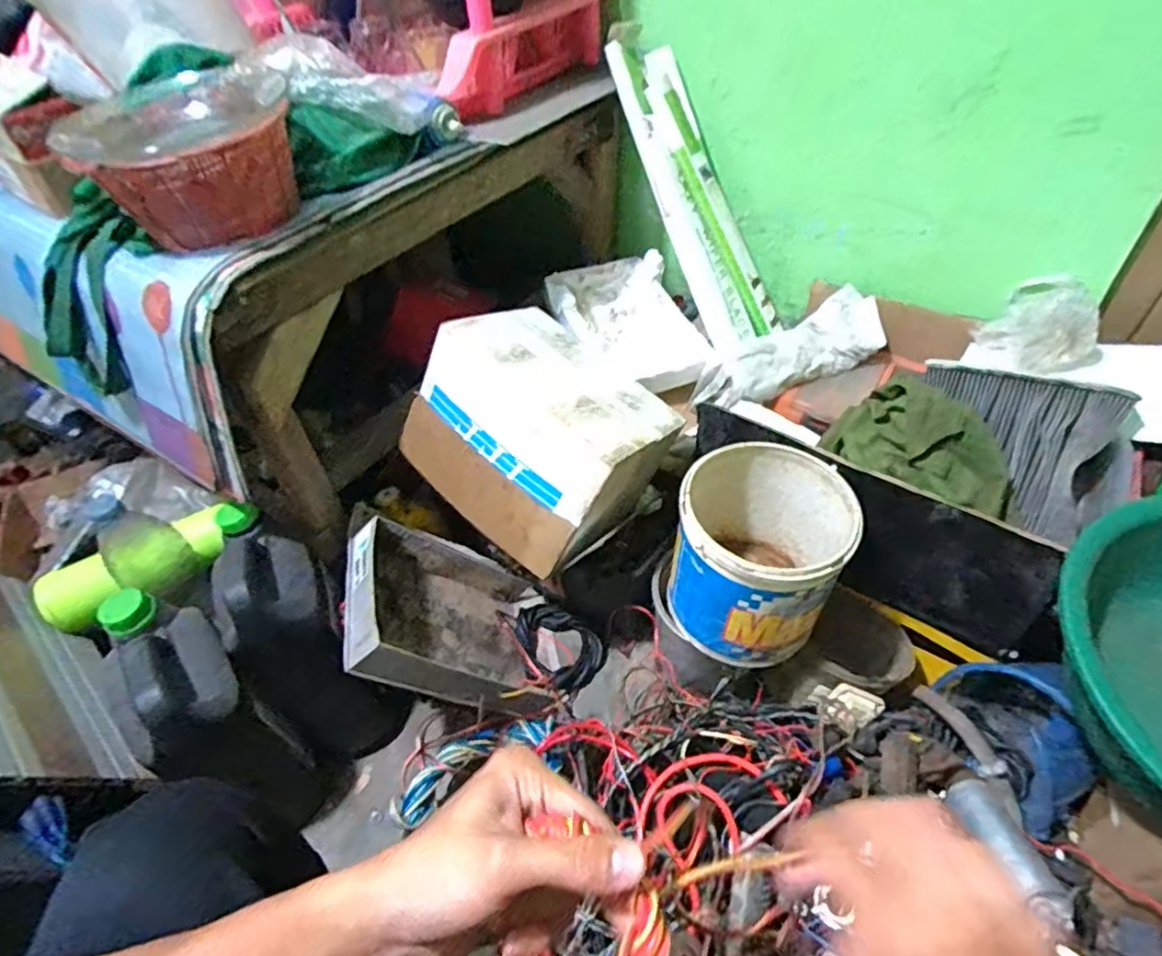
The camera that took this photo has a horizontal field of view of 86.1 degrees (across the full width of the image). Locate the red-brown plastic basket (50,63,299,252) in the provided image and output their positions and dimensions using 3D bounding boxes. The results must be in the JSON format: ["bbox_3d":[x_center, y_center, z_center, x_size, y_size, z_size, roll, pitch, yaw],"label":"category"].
[{"bbox_3d":[-0.378,-0.309,0.618,0.196,0.111,0.203,-28,49,-19],"label":"red-brown plastic basket"}]

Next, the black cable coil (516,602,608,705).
[{"bbox_3d":[-0.042,0.251,0.929,0.145,0.046,0.120,22,53,26],"label":"black cable coil"}]

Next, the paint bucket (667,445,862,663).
[{"bbox_3d":[0.203,0.086,0.711,0.172,0.188,0.185,-4,46,4],"label":"paint bucket"}]

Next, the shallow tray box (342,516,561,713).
[{"bbox_3d":[-0.169,0.186,0.867,0.057,0.329,0.257,-38,42,19],"label":"shallow tray box"}]

